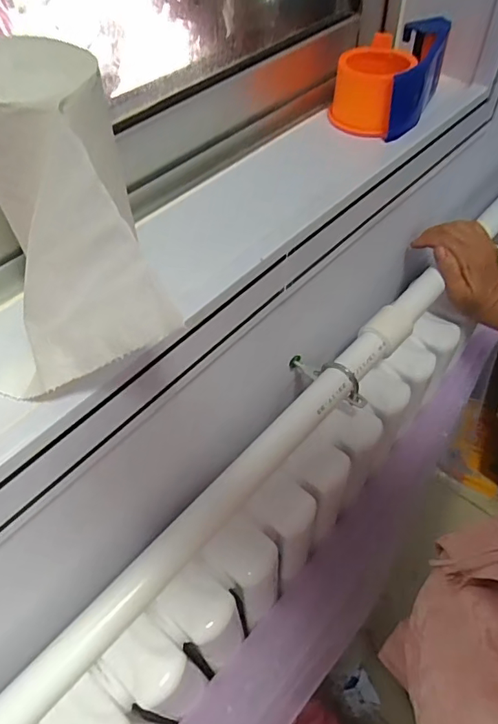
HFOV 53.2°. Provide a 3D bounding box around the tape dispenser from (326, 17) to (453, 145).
[{"bbox_3d":[0.143,-0.286,0.495,0.086,0.061,0.137,17,54,16],"label":"tape dispenser"}]

